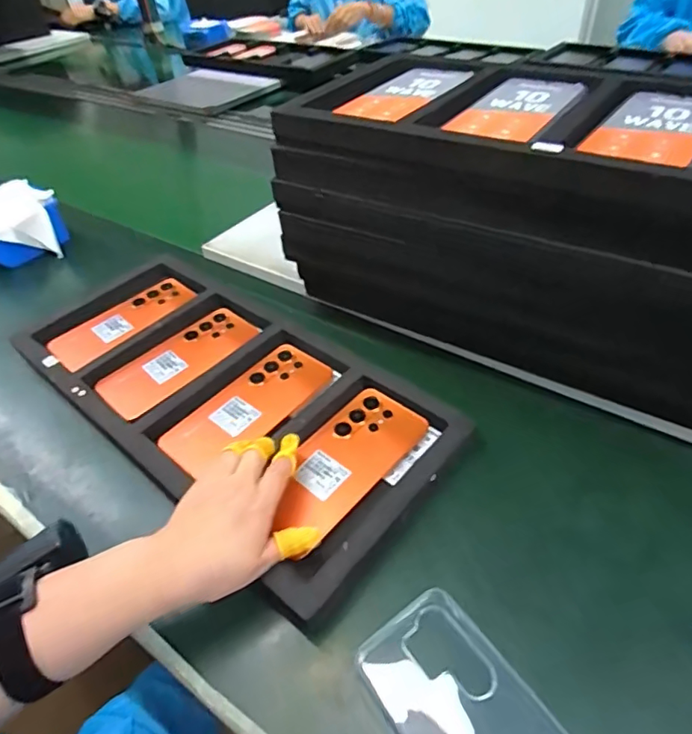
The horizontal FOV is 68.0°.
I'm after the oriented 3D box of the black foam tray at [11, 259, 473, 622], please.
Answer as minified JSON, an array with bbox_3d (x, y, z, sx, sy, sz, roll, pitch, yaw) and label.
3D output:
[{"bbox_3d":[-0.134,0.018,0.526,0.481,0.027,0.212,29,52,31],"label":"black foam tray"}]

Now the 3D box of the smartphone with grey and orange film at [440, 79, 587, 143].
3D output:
[{"bbox_3d":[0.152,-0.230,0.453,0.074,0.007,0.145,24,50,27],"label":"smartphone with grey and orange film"}]

